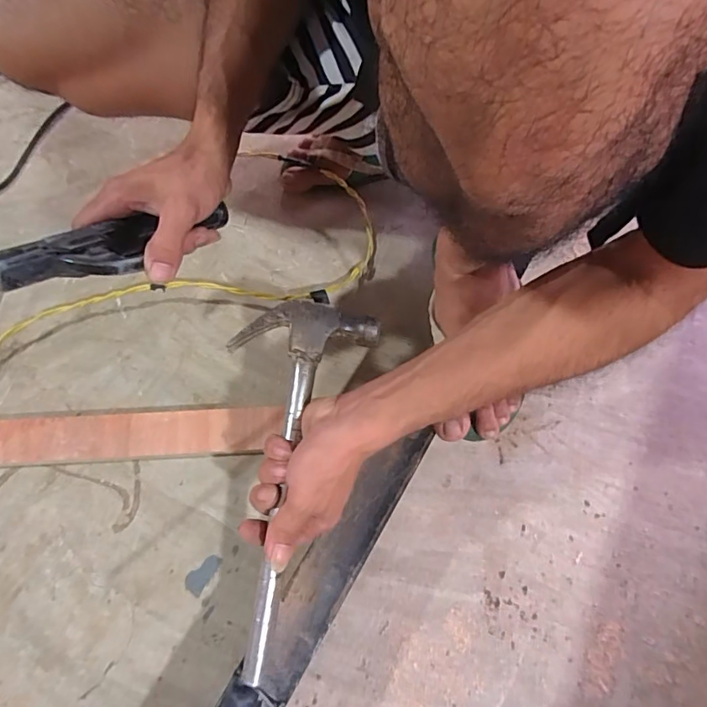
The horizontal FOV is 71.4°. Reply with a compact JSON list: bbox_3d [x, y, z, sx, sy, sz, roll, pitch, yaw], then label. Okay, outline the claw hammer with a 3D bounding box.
[{"bbox_3d":[-0.062,0.107,0.412,0.115,0.025,0.309,10,83,3],"label":"claw hammer"}]

